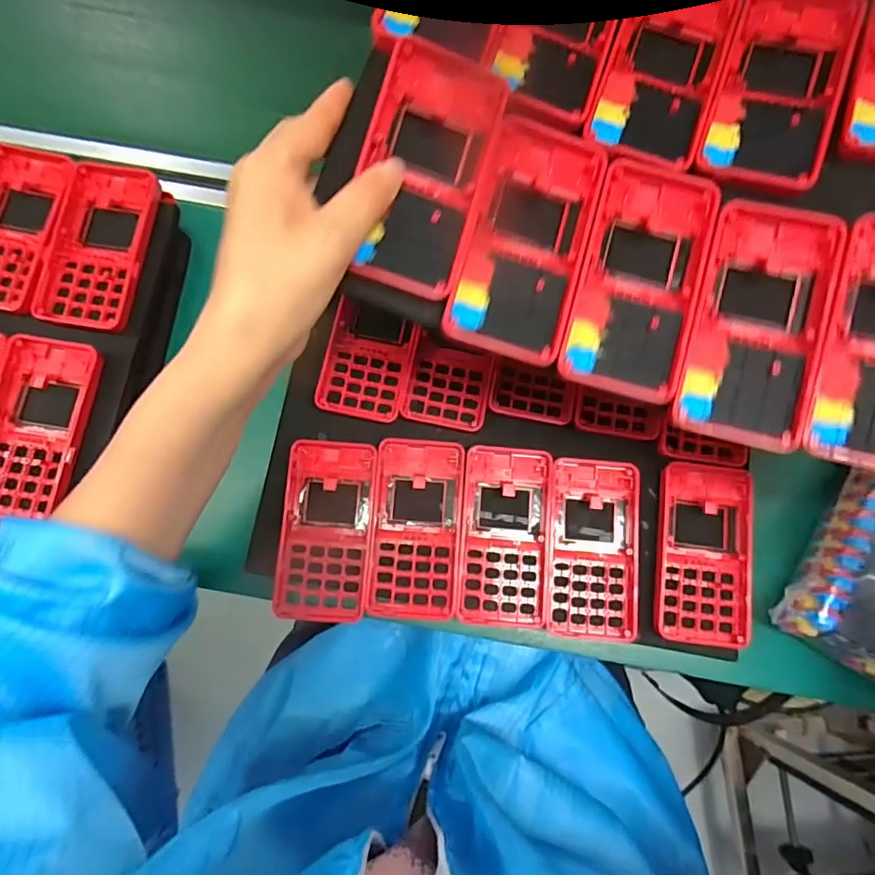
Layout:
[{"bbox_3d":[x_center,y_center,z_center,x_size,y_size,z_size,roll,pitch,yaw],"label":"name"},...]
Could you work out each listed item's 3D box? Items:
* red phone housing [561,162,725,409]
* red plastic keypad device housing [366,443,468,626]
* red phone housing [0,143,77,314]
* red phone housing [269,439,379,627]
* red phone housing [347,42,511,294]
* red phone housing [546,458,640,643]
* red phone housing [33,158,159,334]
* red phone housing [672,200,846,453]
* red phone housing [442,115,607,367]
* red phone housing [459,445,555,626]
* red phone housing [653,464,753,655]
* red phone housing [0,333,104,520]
[{"bbox_3d":[0.107,-0.086,0.282,0.062,0.017,0.127,15,77,2],"label":"red phone housing"},{"bbox_3d":[-0.014,0.063,0.376,0.061,0.012,0.123,4,77,0],"label":"red plastic keypad device housing"},{"bbox_3d":[-0.305,-0.151,0.385,0.069,0.017,0.125,10,77,1],"label":"red phone housing"},{"bbox_3d":[-0.077,0.064,0.375,0.061,0.015,0.124,4,77,0],"label":"red phone housing"},{"bbox_3d":[-0.007,-0.136,0.273,0.061,0.014,0.124,17,83,-9],"label":"red phone housing"},{"bbox_3d":[0.109,0.077,0.373,0.060,0.014,0.122,5,77,0],"label":"red phone housing"},{"bbox_3d":[-0.241,-0.136,0.385,0.064,0.019,0.124,11,77,1],"label":"red phone housing"},{"bbox_3d":[0.164,-0.062,0.274,0.062,0.024,0.129,15,77,2],"label":"red phone housing"},{"bbox_3d":[0.048,-0.102,0.279,0.060,0.020,0.123,15,77,2],"label":"red phone housing"},{"bbox_3d":[0.048,0.068,0.374,0.061,0.012,0.122,4,77,0],"label":"red phone housing"},{"bbox_3d":[0.186,0.080,0.375,0.062,0.015,0.122,7,77,0],"label":"red phone housing"},{"bbox_3d":[-0.268,-0.008,0.356,0.064,0.013,0.122,9,77,1],"label":"red phone housing"}]

